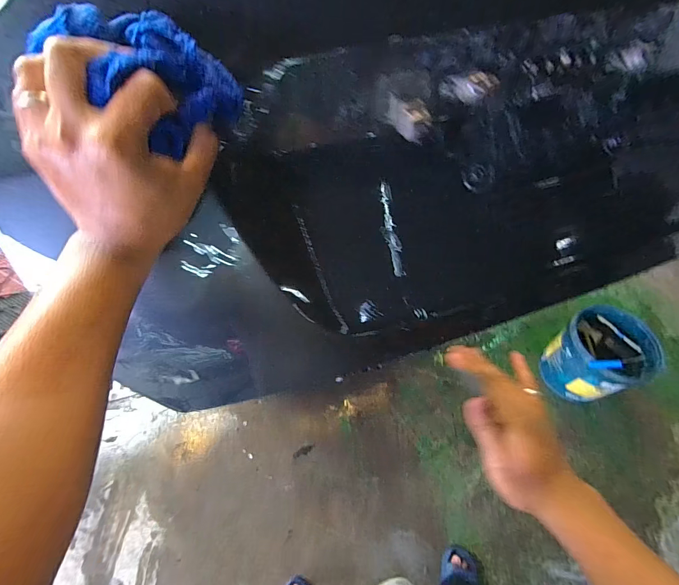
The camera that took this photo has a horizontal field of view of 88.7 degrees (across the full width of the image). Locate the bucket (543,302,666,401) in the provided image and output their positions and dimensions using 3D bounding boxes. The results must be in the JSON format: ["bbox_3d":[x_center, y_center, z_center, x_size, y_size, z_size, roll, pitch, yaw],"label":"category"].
[{"bbox_3d":[1.031,0.256,1.410,0.330,0.309,0.311,-24,61,-17],"label":"bucket"}]

